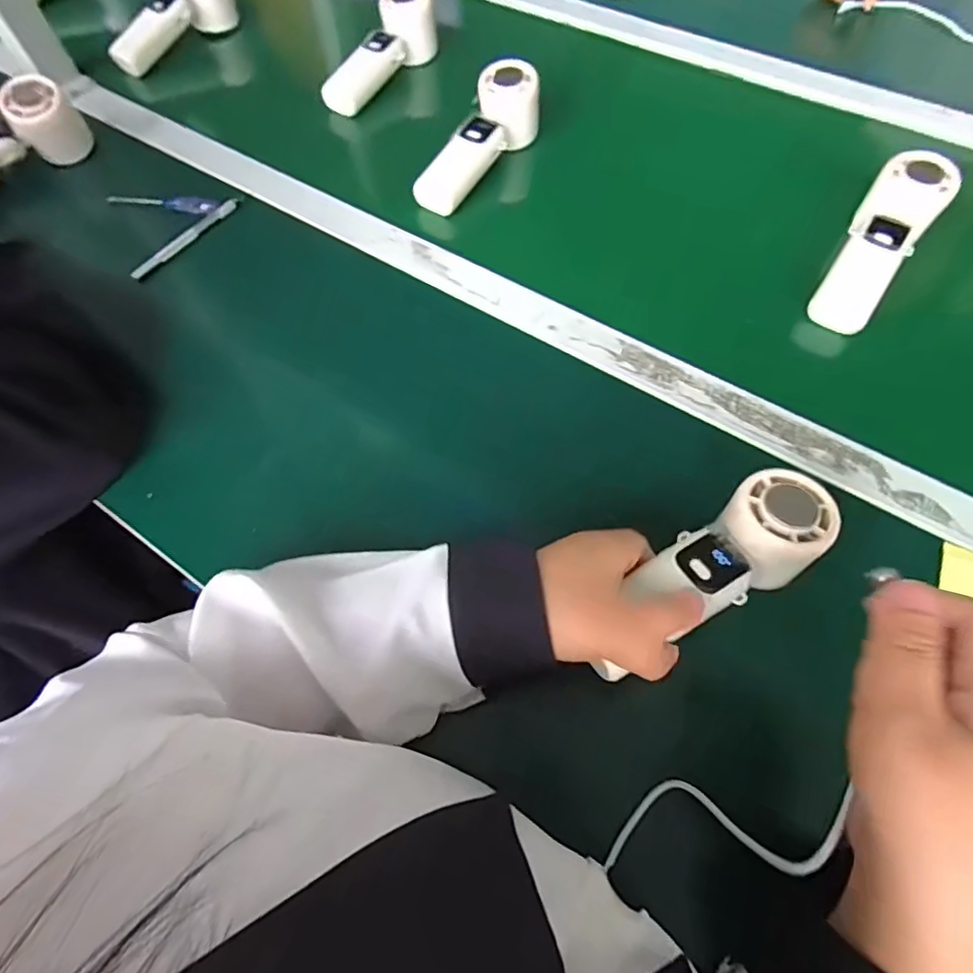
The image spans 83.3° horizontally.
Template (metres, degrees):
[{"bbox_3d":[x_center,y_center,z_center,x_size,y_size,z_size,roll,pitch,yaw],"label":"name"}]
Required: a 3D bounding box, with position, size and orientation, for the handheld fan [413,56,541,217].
[{"bbox_3d":[-0.005,-0.328,0.513,0.057,0.055,0.154,25,65,15],"label":"handheld fan"}]

